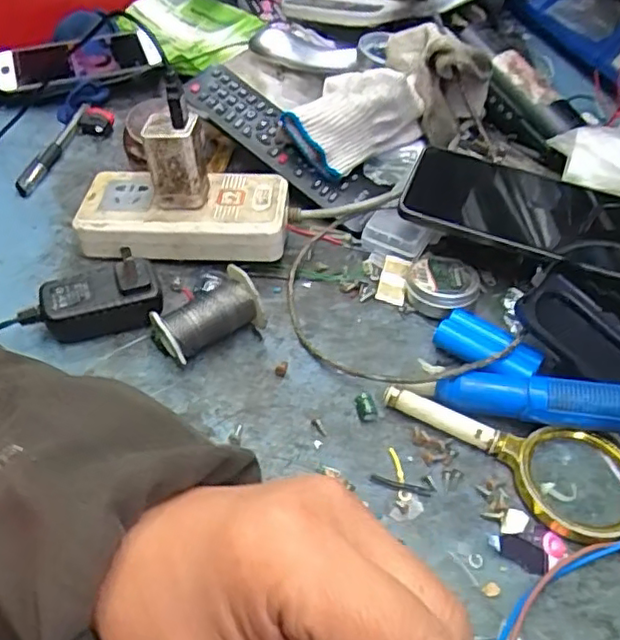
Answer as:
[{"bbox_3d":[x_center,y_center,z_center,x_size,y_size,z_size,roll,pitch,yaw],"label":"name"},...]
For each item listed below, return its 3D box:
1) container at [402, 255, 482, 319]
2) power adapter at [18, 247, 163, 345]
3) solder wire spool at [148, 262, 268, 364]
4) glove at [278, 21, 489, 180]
[{"bbox_3d":[0.094,-0.025,0.448,0.050,0.022,0.045,21,48,14],"label":"container"},{"bbox_3d":[-0.141,-0.013,0.406,0.086,0.042,0.042,-9,48,-13],"label":"power adapter"},{"bbox_3d":[-0.064,0.001,0.403,0.069,0.044,0.037,-28,54,-12],"label":"solder wire spool"},{"bbox_3d":[0.059,-0.185,0.511,0.169,0.082,0.100,-26,53,-10],"label":"glove"}]

